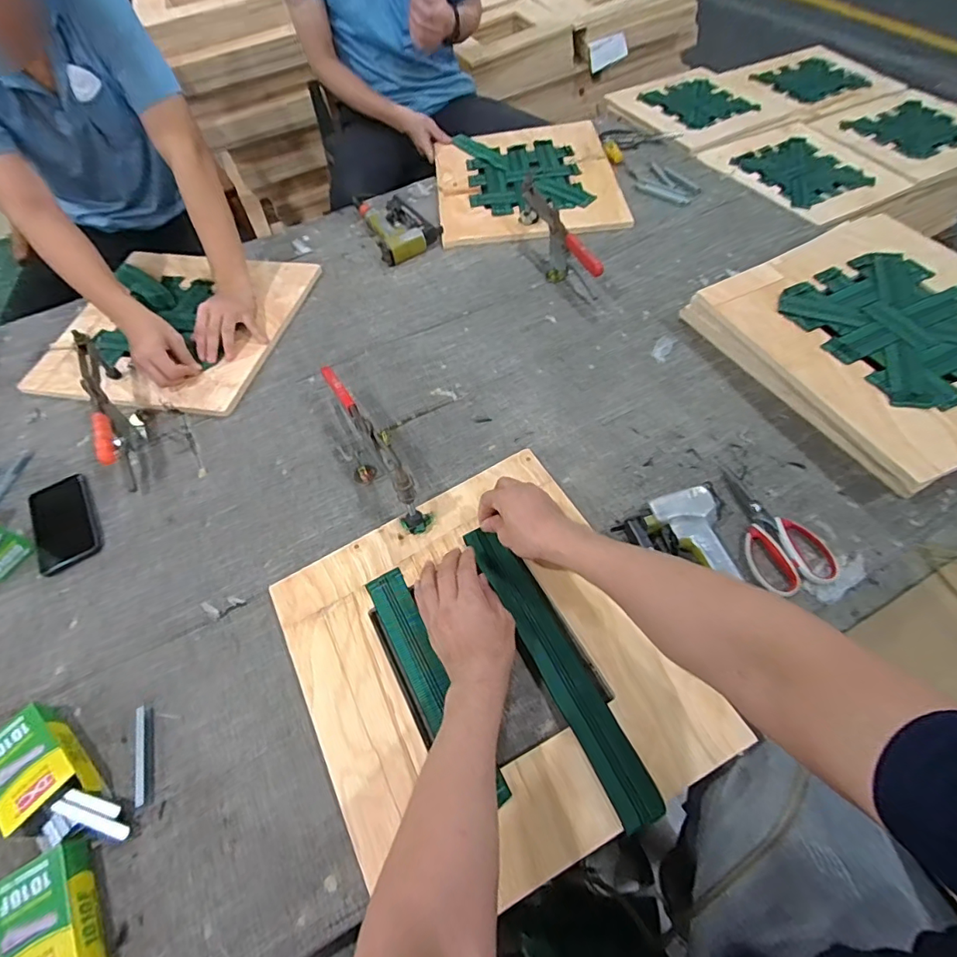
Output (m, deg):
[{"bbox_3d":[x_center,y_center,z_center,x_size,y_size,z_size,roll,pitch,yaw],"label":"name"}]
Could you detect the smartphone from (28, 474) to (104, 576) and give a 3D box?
[{"bbox_3d":[-0.613,0.062,0.737,0.085,0.007,0.169,-32,60,-15],"label":"smartphone"}]

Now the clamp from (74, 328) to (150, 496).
[{"bbox_3d":[-0.587,-0.112,0.789,0.040,0.106,0.277,-27,59,-13],"label":"clamp"}]

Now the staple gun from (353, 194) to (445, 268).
[{"bbox_3d":[-0.171,-0.556,1.068,0.132,0.052,0.260,-21,58,-9],"label":"staple gun"}]

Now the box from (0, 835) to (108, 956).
[{"bbox_3d":[-0.405,0.424,0.462,0.086,0.036,0.130,-30,59,-14],"label":"box"}]

